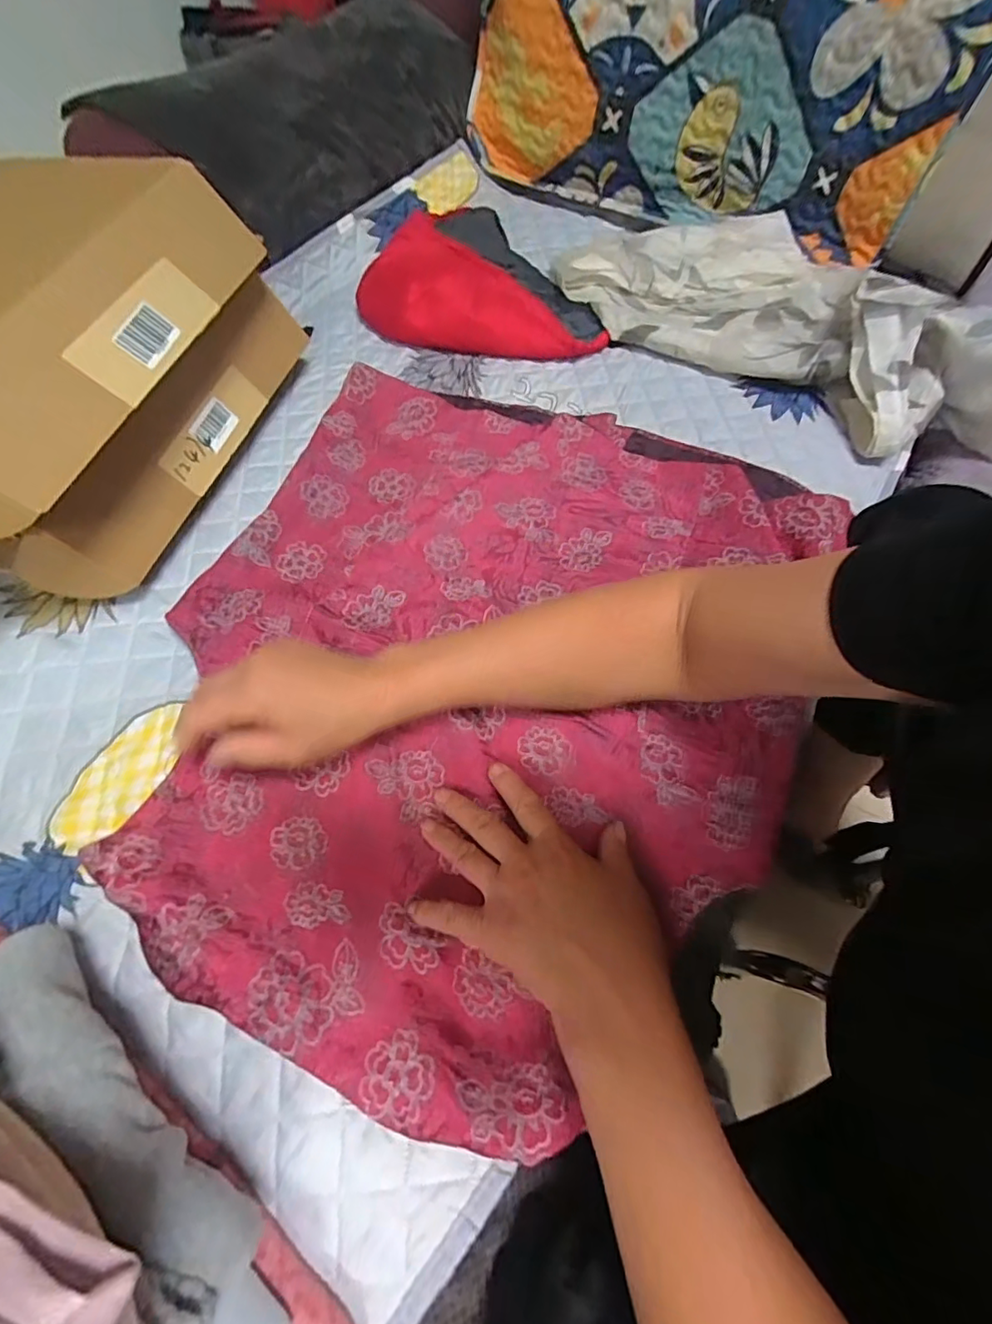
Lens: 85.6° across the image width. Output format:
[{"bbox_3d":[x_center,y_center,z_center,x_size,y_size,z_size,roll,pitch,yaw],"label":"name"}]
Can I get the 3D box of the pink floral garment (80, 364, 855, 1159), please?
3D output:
[{"bbox_3d":[-0.007,-0.008,0.454,0.507,0.046,0.591,15,63,11],"label":"pink floral garment"}]

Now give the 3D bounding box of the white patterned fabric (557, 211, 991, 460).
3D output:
[{"bbox_3d":[0.377,-0.430,0.639,0.522,0.083,0.332,39,69,18],"label":"white patterned fabric"}]

